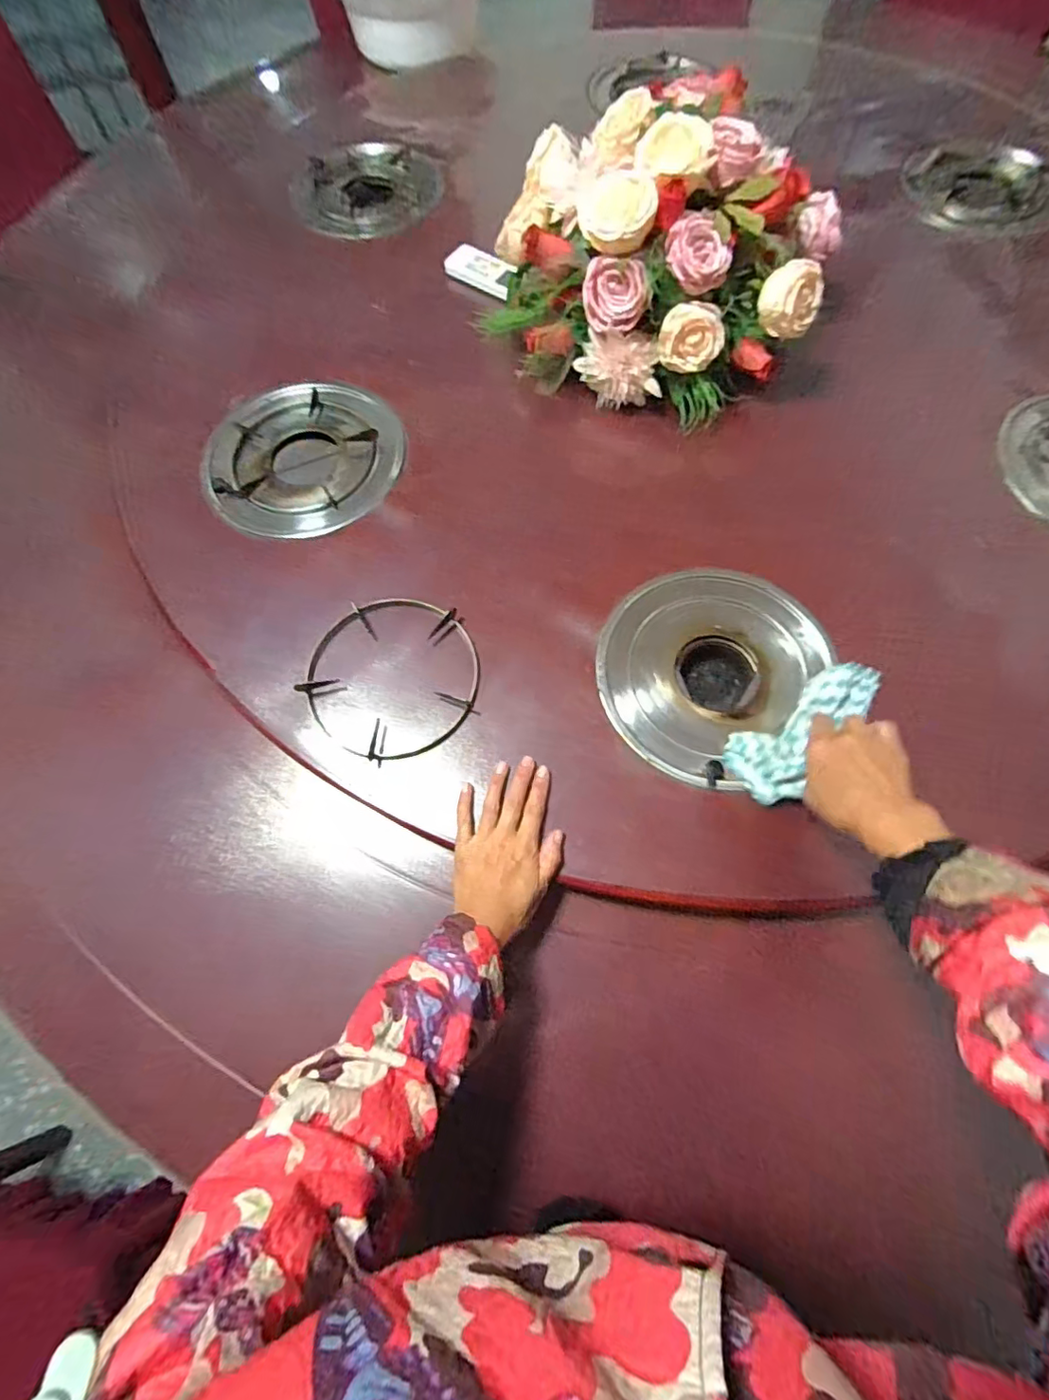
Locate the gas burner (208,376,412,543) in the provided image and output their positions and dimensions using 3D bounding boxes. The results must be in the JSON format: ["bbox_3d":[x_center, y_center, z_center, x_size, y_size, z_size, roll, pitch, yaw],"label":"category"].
[{"bbox_3d":[-0.286,-0.320,0.731,0.251,0.039,0.241,0,67,0],"label":"gas burner"}]

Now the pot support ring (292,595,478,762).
[{"bbox_3d":[-0.148,-0.026,0.608,0.195,0.025,0.183,0,67,0],"label":"pot support ring"}]

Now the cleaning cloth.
[{"bbox_3d":[0.289,0.021,0.564,0.191,0.046,0.075,-40,72,-13],"label":"cleaning cloth"}]

